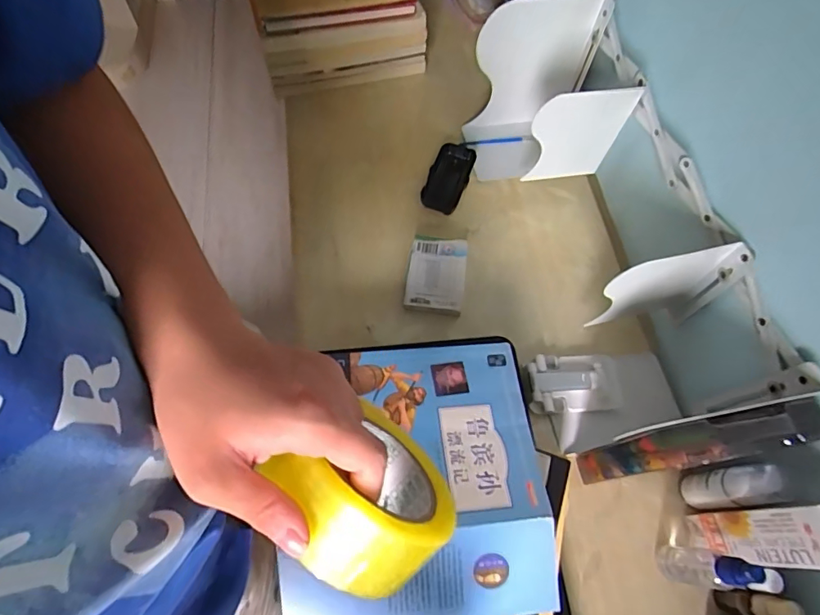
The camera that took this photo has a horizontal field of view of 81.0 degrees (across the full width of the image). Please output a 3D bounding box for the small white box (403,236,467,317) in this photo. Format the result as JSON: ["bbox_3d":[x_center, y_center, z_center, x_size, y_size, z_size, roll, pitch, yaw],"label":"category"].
[{"bbox_3d":[0.033,-0.042,0.603,0.070,0.025,0.101,8,65,1],"label":"small white box"}]

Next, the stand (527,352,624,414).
[{"bbox_3d":[0.186,0.086,0.549,0.101,0.022,0.063,-2,65,-4],"label":"stand"}]

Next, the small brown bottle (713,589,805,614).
[{"bbox_3d":[0.313,0.272,0.437,0.020,0.093,0.021,13,65,3],"label":"small brown bottle"}]

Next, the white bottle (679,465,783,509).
[{"bbox_3d":[0.304,0.174,0.464,0.025,0.114,0.032,-5,65,-5],"label":"white bottle"}]

